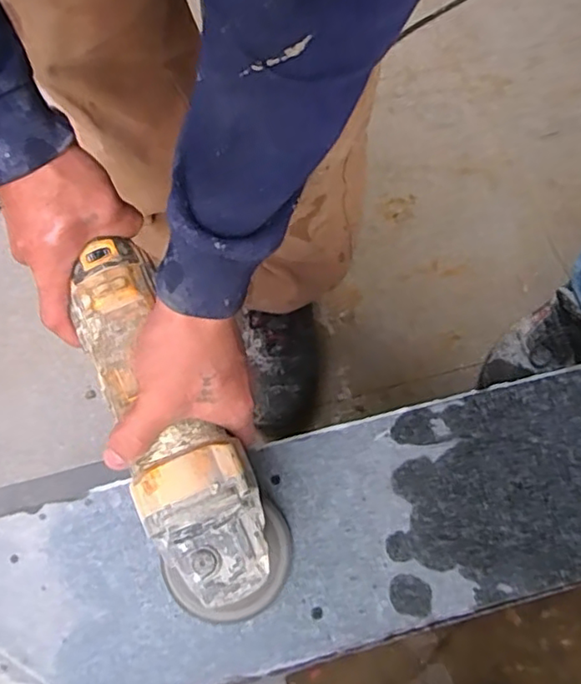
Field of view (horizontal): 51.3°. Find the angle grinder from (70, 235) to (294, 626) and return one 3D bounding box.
[{"bbox_3d":[-0.076,0.059,0.390,0.077,0.086,0.254,-25,88,-9],"label":"angle grinder"}]

